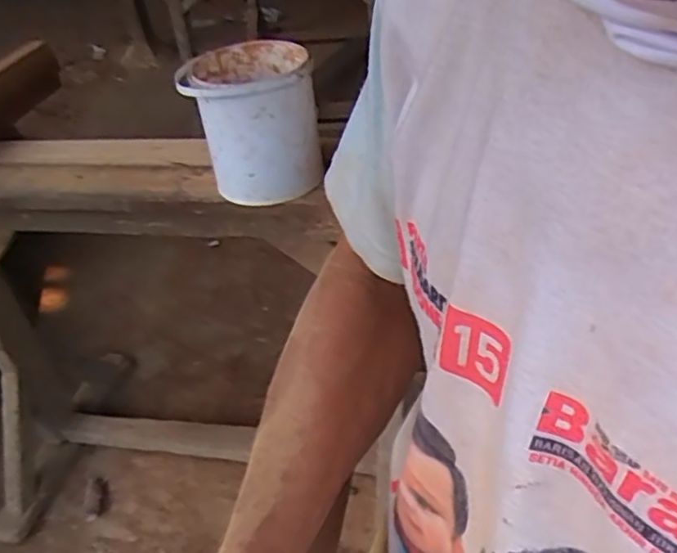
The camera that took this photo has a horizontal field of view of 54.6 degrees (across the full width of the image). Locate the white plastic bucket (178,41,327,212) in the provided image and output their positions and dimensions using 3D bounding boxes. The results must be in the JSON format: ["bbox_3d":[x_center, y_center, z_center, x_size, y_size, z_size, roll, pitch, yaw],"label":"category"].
[{"bbox_3d":[-0.126,-0.239,1.014,0.184,0.185,0.181,-8,38,0],"label":"white plastic bucket"}]

